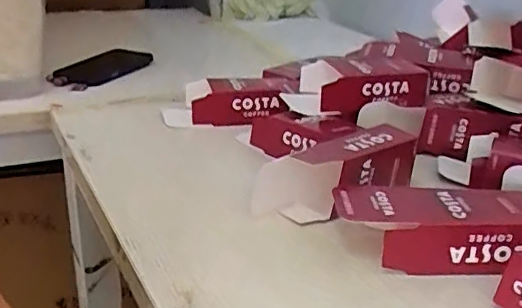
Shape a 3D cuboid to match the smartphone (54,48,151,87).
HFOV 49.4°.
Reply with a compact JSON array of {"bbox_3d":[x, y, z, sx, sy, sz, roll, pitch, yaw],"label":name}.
[{"bbox_3d":[-0.237,-0.134,0.869,0.074,0.013,0.179,21,28,11],"label":"smartphone"}]

